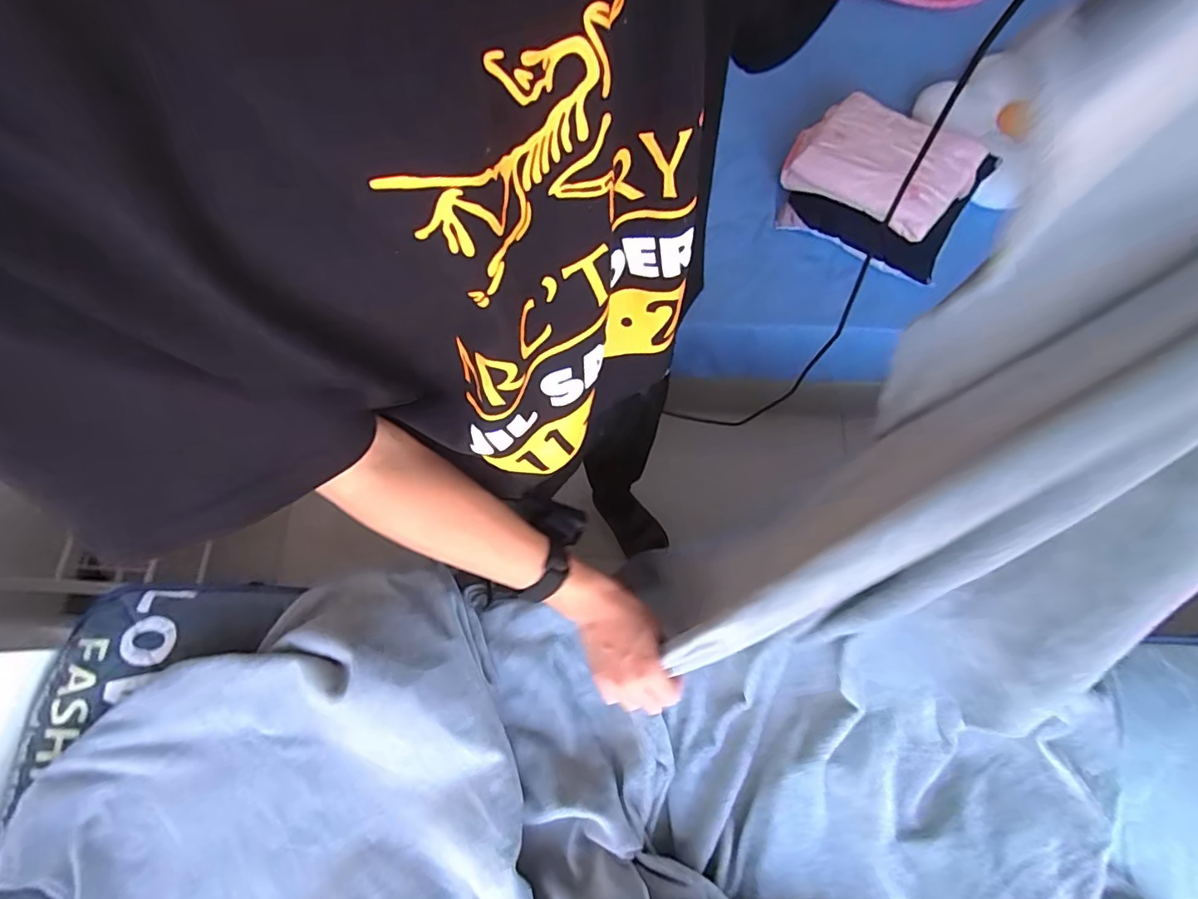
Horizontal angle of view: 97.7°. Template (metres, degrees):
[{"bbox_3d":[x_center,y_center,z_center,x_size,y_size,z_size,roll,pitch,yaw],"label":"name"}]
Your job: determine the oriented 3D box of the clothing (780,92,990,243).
[{"bbox_3d":[0.607,-0.625,1.121,0.353,0.085,0.293,41,79,14],"label":"clothing"}]

